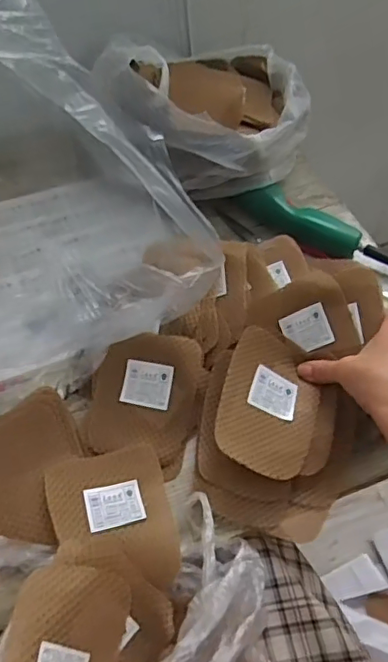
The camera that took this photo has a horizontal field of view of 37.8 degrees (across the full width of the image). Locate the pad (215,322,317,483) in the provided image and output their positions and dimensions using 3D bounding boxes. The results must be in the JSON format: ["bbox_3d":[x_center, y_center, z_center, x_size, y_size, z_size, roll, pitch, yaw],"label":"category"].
[{"bbox_3d":[0.068,0.064,0.511,0.089,0.018,0.128,25,56,-8],"label":"pad"}]

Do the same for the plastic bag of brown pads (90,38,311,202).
[{"bbox_3d":[0.026,-0.259,0.688,0.229,0.120,0.189,-20,56,-18],"label":"plastic bag of brown pads"}]

